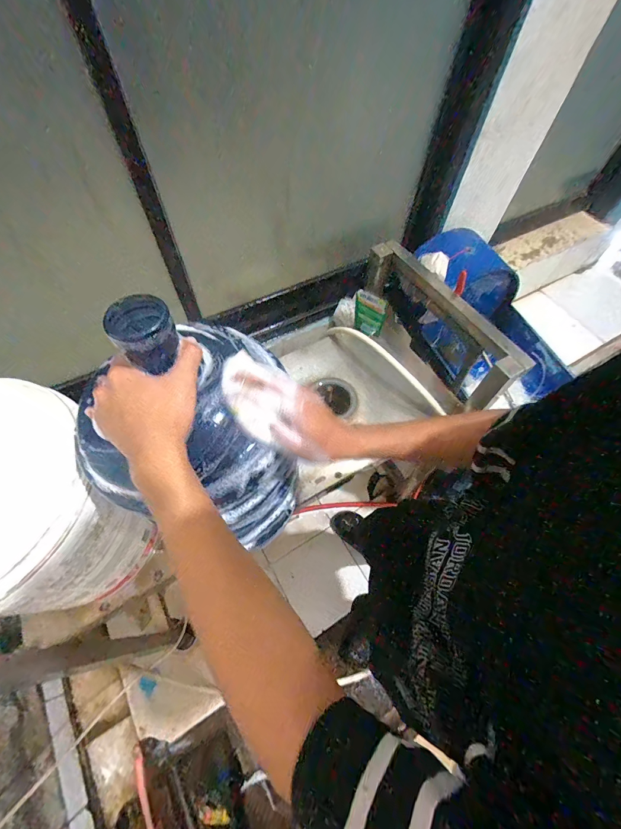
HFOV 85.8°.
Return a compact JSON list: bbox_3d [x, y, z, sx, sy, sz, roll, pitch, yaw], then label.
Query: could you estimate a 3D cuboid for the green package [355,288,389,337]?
[{"bbox_3d":[0.155,-0.270,0.899,0.092,0.110,0.033,33,65,14],"label":"green package"}]

